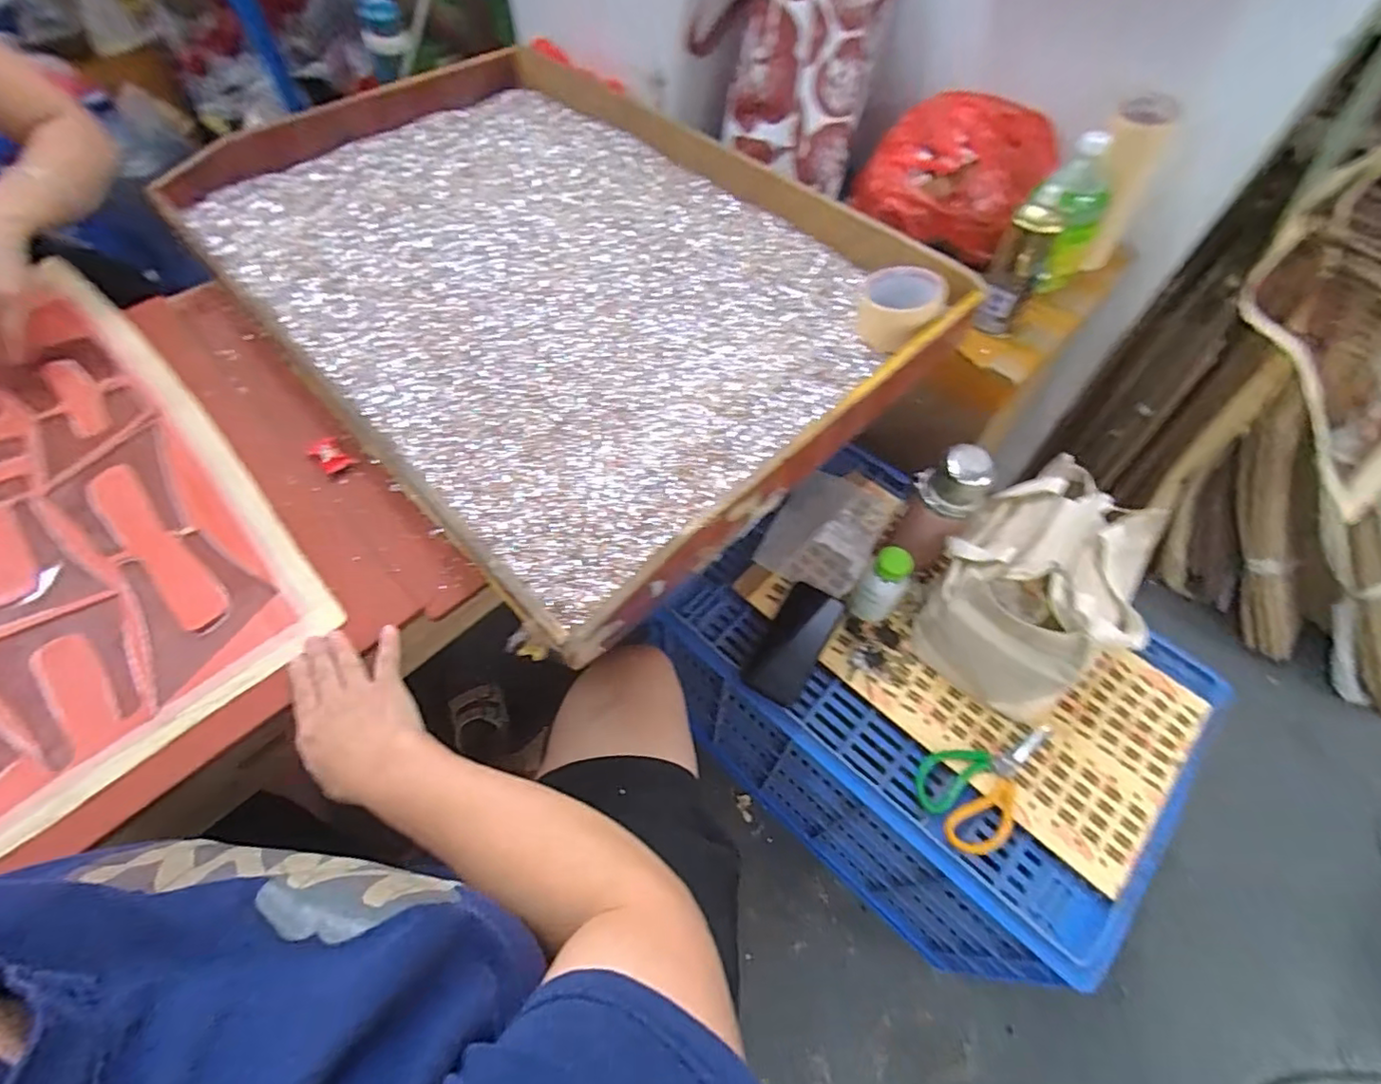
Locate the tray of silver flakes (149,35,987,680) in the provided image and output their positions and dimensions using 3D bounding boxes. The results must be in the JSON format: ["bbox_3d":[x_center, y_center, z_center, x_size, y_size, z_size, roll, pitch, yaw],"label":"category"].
[{"bbox_3d":[-0.193,-0.378,0.756,0.638,0.072,0.958,-37,65,-22],"label":"tray of silver flakes"}]

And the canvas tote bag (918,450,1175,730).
[{"bbox_3d":[0.433,0.064,0.745,0.246,0.187,0.219,-34,64,-20],"label":"canvas tote bag"}]

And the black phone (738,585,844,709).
[{"bbox_3d":[0.142,0.137,0.814,0.079,0.015,0.170,27,68,22],"label":"black phone"}]

